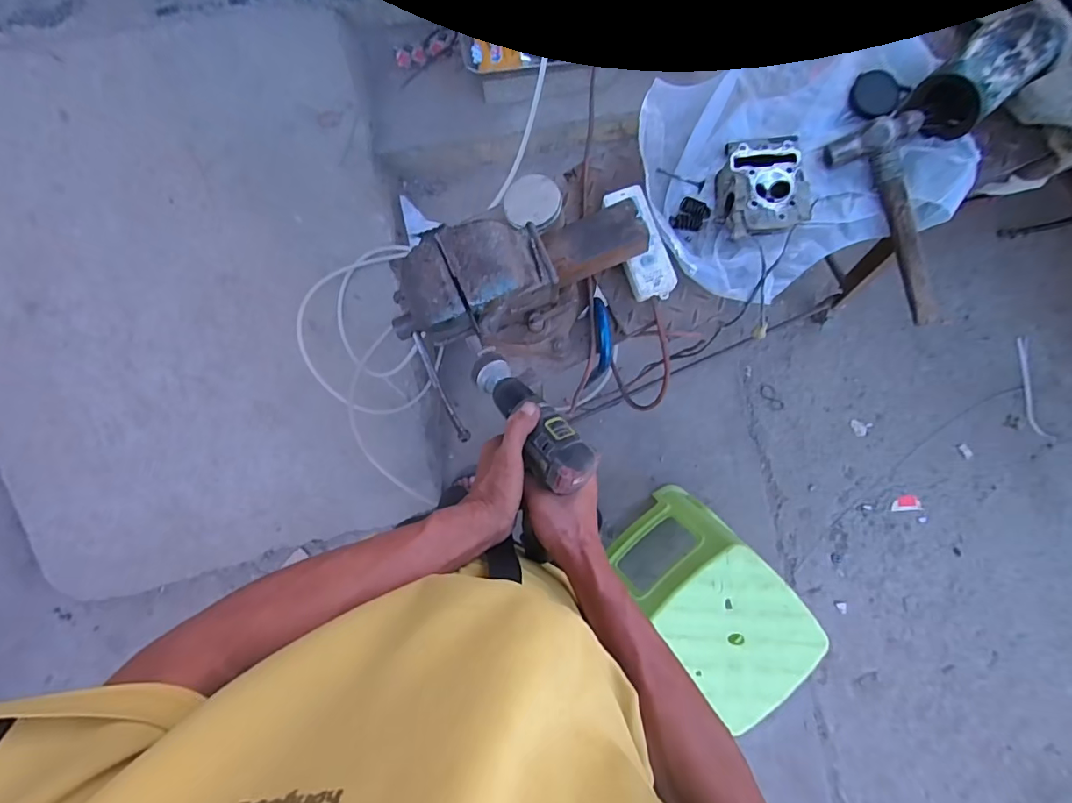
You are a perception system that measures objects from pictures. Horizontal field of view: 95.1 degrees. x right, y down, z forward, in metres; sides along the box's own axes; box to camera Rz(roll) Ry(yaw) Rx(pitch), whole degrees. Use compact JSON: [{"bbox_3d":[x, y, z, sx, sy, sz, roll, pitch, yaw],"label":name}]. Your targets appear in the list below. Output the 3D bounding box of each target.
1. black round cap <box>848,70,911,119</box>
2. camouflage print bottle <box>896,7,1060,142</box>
[{"bbox_3d":[0.482,-0.438,0.698,0.065,0.019,0.066,0,84,-2],"label":"black round cap"},{"bbox_3d":[0.592,-0.432,0.651,0.134,0.085,0.091,-41,87,-5],"label":"camouflage print bottle"}]

